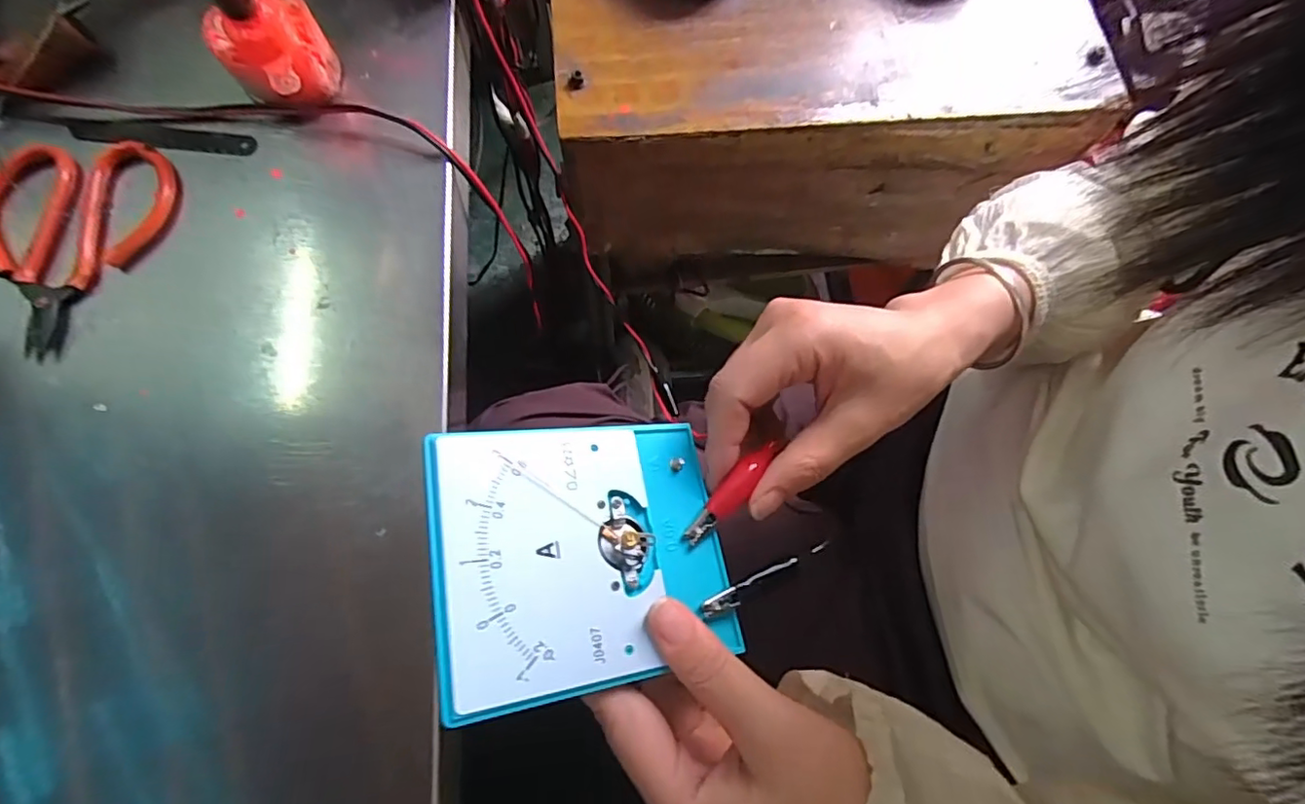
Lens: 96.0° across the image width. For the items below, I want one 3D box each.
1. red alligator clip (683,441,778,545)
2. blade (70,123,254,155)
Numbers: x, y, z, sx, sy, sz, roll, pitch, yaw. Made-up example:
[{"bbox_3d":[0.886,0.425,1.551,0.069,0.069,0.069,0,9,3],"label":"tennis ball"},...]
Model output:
[{"bbox_3d":[0.035,0.039,0.251,0.012,0.006,0.057,42,72,11],"label":"red alligator clip"},{"bbox_3d":[-0.247,-0.133,0.293,0.092,0.009,0.014,4,74,1],"label":"blade"}]

